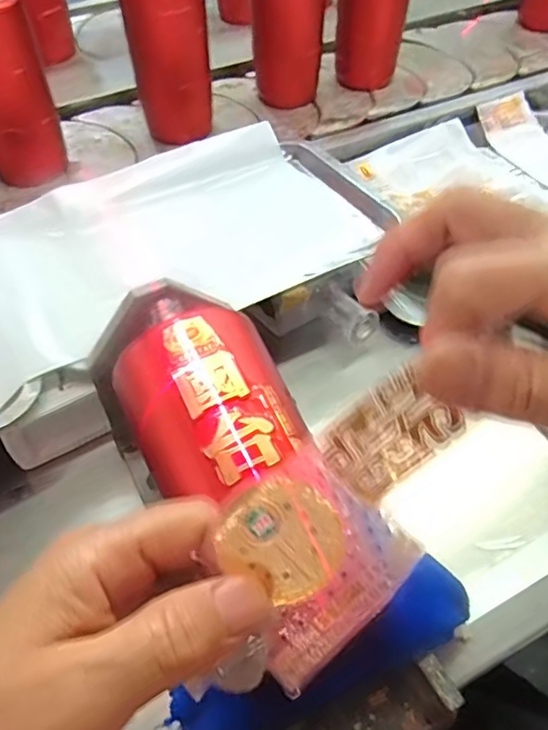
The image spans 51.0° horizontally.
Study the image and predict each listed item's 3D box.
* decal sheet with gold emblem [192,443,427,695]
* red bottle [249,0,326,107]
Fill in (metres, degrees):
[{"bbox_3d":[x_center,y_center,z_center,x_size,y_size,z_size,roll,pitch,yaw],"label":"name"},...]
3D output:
[{"bbox_3d":[0.008,0.061,0.179,0.055,0.006,0.057,44,95,4],"label":"decal sheet with gold emblem"},{"bbox_3d":[0.015,-0.382,0.634,0.063,0.179,0.065,-29,57,-22],"label":"red bottle"}]

